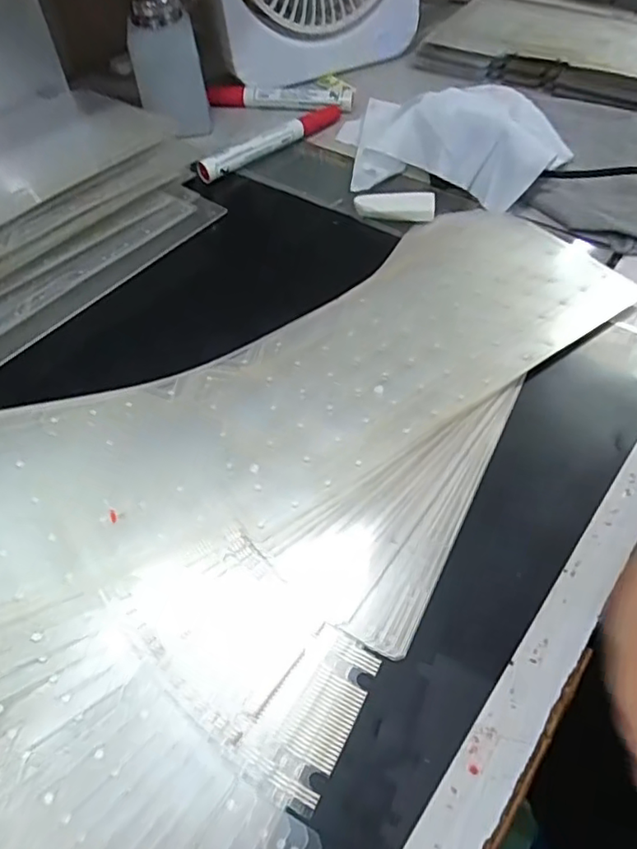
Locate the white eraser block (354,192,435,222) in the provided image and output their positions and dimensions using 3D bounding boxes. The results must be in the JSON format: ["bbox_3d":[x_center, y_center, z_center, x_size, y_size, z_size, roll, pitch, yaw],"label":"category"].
[{"bbox_3d":[0.053,-0.154,0.410,0.055,0.009,0.021,7,53,7],"label":"white eraser block"}]

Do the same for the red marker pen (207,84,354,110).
[{"bbox_3d":[-0.034,-0.290,0.513,0.127,0.017,0.022,9,53,8],"label":"red marker pen"}]

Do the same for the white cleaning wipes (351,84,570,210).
[{"bbox_3d":[0.106,-0.220,0.432,0.152,0.044,0.122,9,53,8],"label":"white cleaning wipes"}]

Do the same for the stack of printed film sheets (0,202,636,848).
[{"bbox_3d":[0.000,-0.013,0.288,0.218,0.067,0.434,30,59,22],"label":"stack of printed film sheets"}]

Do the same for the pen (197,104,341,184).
[{"bbox_3d":[-0.036,-0.233,0.475,0.020,0.015,0.140,36,61,25],"label":"pen"}]

